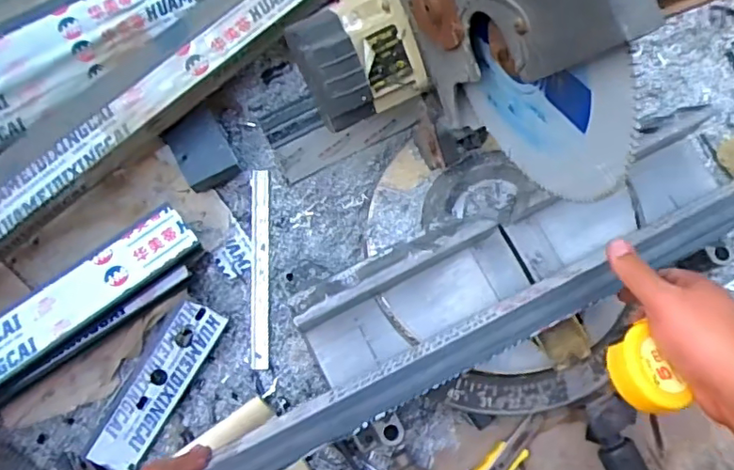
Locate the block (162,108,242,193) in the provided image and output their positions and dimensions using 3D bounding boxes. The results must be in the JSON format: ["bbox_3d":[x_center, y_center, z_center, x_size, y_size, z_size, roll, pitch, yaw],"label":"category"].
[{"bbox_3d":[-0.196,-0.098,0.697,0.063,0.048,0.081,-28,79,-7],"label":"block"}]

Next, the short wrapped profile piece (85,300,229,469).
[{"bbox_3d":[-0.238,0.174,0.655,0.057,0.015,0.209,33,88,-5],"label":"short wrapped profile piece"}]

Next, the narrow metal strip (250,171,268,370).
[{"bbox_3d":[-0.128,0.039,0.691,0.020,0.009,0.235,-2,77,-1],"label":"narrow metal strip"}]

